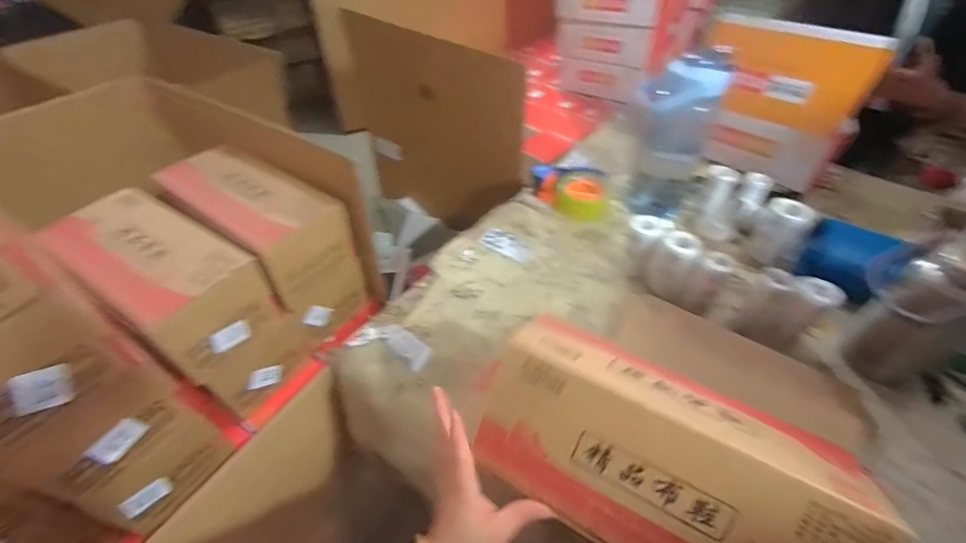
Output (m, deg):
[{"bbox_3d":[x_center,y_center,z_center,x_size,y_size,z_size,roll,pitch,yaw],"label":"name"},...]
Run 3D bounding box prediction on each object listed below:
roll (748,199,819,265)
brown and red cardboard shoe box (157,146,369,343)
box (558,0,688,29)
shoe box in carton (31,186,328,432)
[{"bbox_3d":[0.492,-0.065,0.696,0.062,0.092,0.057,32,54,27],"label":"roll"},{"bbox_3d":[-0.335,-0.047,0.656,0.273,0.197,0.132,27,52,24],"label":"brown and red cardboard shoe box"},{"bbox_3d":[0.397,-0.800,1.217,0.328,0.117,0.177,23,51,21],"label":"box"},{"bbox_3d":[-0.411,0.047,0.588,0.294,0.223,0.133,26,52,23],"label":"shoe box in carton"}]

